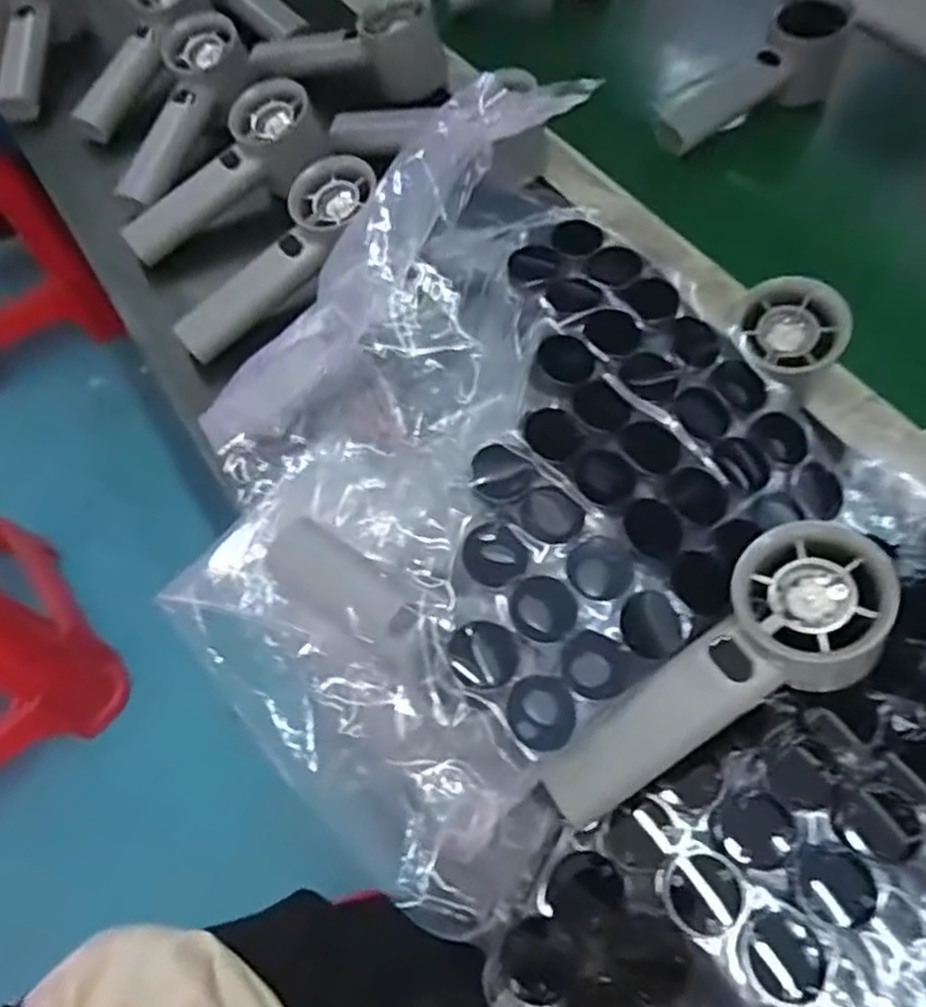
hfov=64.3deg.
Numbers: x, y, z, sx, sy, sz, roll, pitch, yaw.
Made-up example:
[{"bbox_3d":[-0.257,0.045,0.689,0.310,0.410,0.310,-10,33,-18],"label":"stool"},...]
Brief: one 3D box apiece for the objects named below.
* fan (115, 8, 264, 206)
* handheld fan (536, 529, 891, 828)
[{"bbox_3d":[-0.215,-0.296,0.562,0.049,0.038,0.166,19,79,15],"label":"fan"},{"bbox_3d":[0.102,0.073,0.300,0.157,0.030,0.057,-42,63,5],"label":"handheld fan"}]

